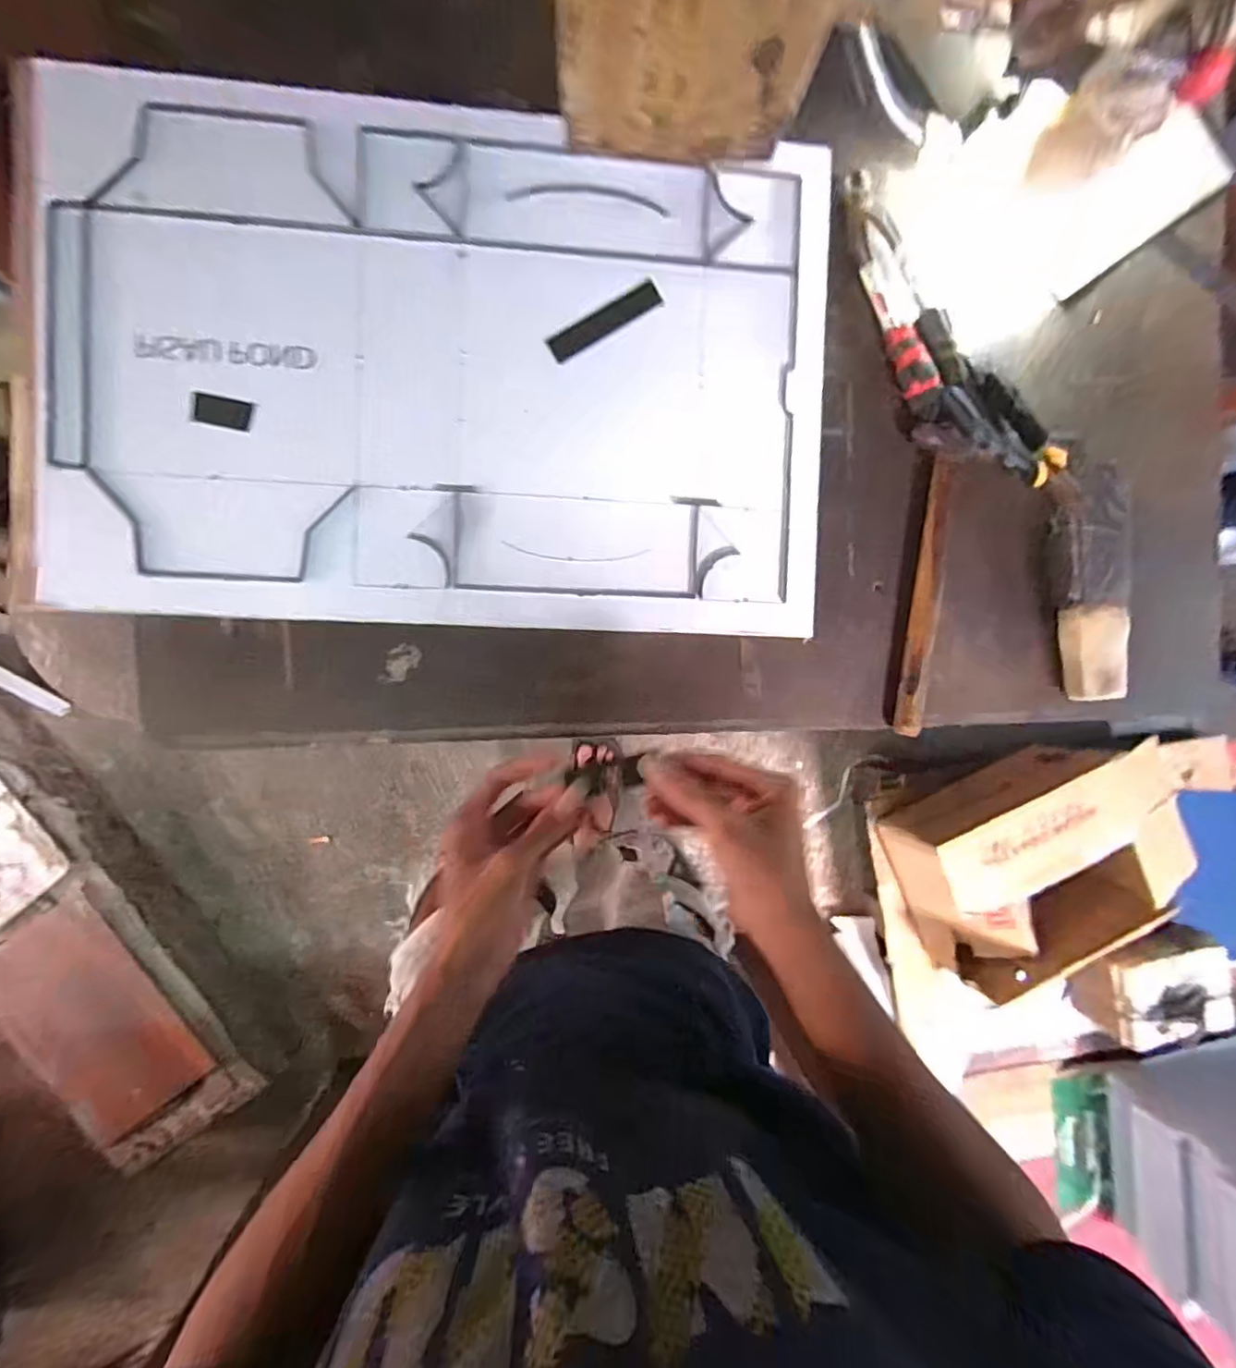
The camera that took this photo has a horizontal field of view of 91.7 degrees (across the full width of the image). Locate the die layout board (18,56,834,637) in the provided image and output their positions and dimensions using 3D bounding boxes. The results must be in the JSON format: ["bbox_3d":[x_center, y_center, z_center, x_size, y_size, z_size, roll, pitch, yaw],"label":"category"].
[{"bbox_3d":[-0.133,-0.254,0.486,0.615,0.015,0.405,1,92,-6],"label":"die layout board"}]

